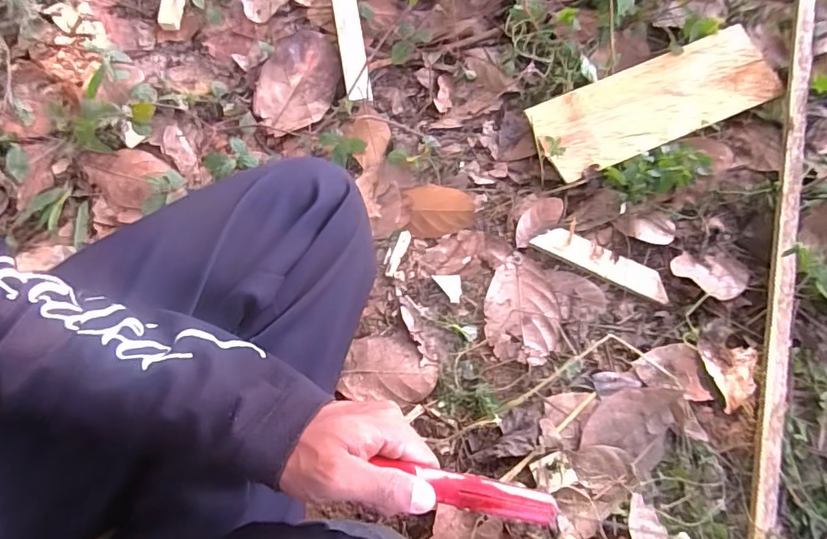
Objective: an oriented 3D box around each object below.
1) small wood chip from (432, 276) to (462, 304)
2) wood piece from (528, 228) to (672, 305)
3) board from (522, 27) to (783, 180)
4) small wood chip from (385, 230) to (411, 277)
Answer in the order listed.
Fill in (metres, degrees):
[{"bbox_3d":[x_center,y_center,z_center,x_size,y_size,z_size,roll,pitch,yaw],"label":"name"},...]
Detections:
[{"bbox_3d":[0.040,0.022,0.587,0.031,0.008,0.034,1,70,-2],"label":"small wood chip"},{"bbox_3d":[0.213,-0.009,0.588,0.153,0.004,0.033,26,81,11],"label":"wood piece"},{"bbox_3d":[0.298,-0.210,0.642,0.308,0.021,0.112,-21,72,-8],"label":"board"},{"bbox_3d":[-0.019,-0.018,0.610,0.013,0.005,0.060,20,71,7],"label":"small wood chip"}]

